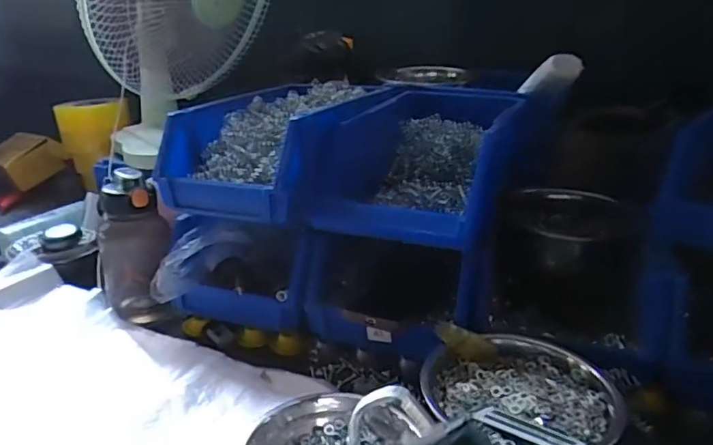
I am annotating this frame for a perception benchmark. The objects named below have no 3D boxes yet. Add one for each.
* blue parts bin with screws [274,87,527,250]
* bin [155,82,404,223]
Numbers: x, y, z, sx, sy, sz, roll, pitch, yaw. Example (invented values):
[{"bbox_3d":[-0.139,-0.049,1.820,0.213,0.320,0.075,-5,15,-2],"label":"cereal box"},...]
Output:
[{"bbox_3d":[0.088,-0.091,0.734,0.222,0.130,0.396,11,23,24],"label":"blue parts bin with screws"},{"bbox_3d":[-0.102,-0.120,0.776,0.210,0.124,0.320,10,23,23],"label":"bin"}]

